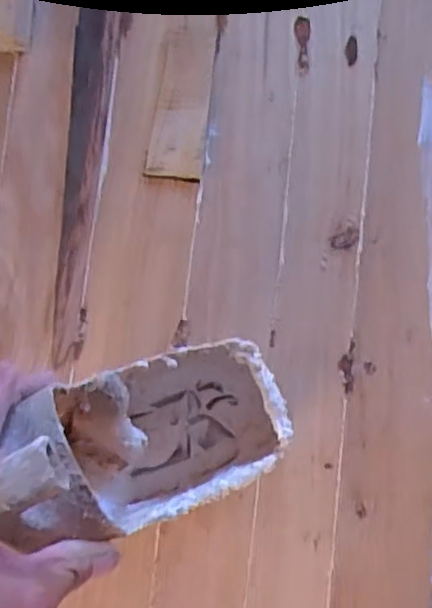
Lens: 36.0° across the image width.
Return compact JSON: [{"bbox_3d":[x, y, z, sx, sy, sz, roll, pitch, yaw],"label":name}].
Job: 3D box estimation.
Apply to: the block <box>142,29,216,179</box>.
[{"bbox_3d":[-0.026,-0.159,0.525,0.042,0.005,0.123,6,85,5],"label":"block"}]

